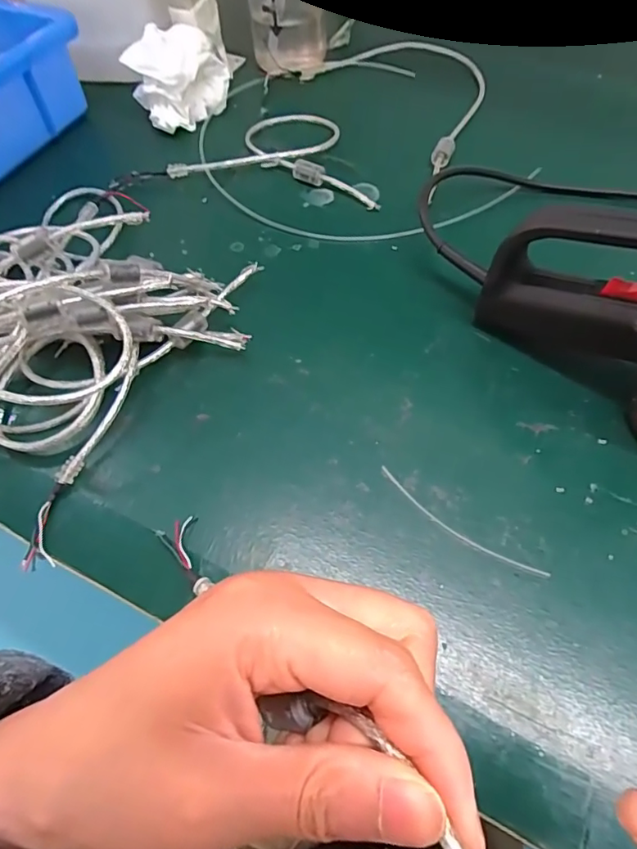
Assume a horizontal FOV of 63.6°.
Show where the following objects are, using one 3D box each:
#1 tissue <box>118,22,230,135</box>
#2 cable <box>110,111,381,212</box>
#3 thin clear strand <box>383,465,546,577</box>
[{"bbox_3d":[-0.129,-0.326,0.482,0.090,0.055,0.062,-34,65,-15],"label":"tissue"},{"bbox_3d":[-0.056,-0.250,0.464,0.223,0.011,0.131,5,61,5],"label":"cable"},{"bbox_3d":[0.079,0.057,0.293,0.107,0.004,0.012,33,67,19],"label":"thin clear strand"}]

